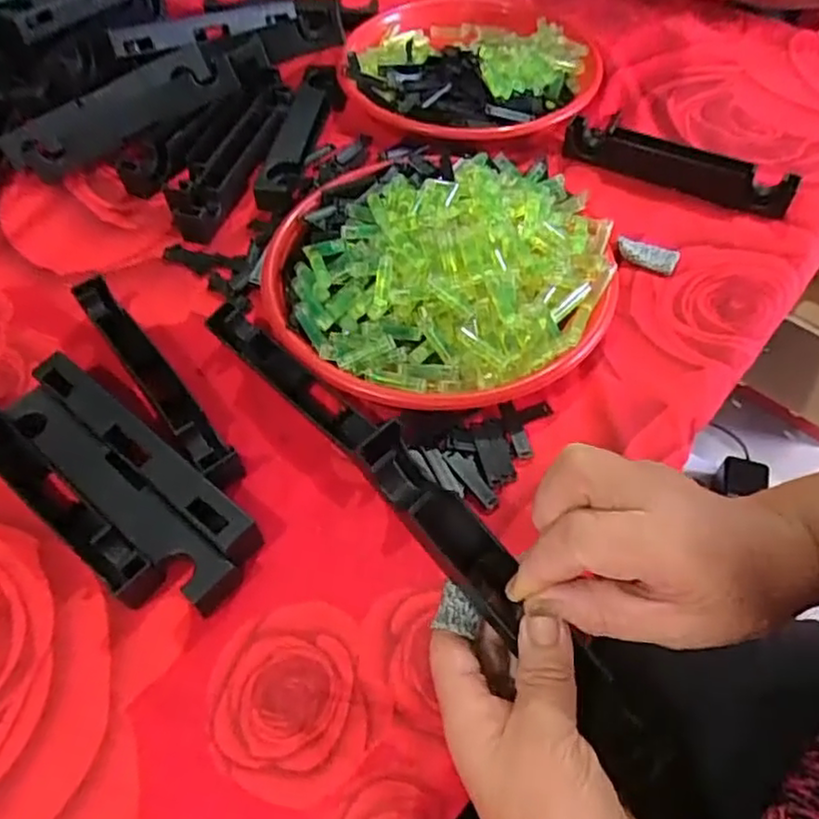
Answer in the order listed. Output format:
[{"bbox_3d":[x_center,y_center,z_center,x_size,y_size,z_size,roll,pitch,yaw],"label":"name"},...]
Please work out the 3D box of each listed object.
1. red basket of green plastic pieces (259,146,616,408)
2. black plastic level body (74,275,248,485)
[{"bbox_3d":[0.021,-0.107,0.489,0.249,0.058,0.235,-1,57,1],"label":"red basket of green plastic pieces"},{"bbox_3d":[-0.173,-0.020,0.451,0.024,0.033,0.190,-36,63,-19],"label":"black plastic level body"}]

